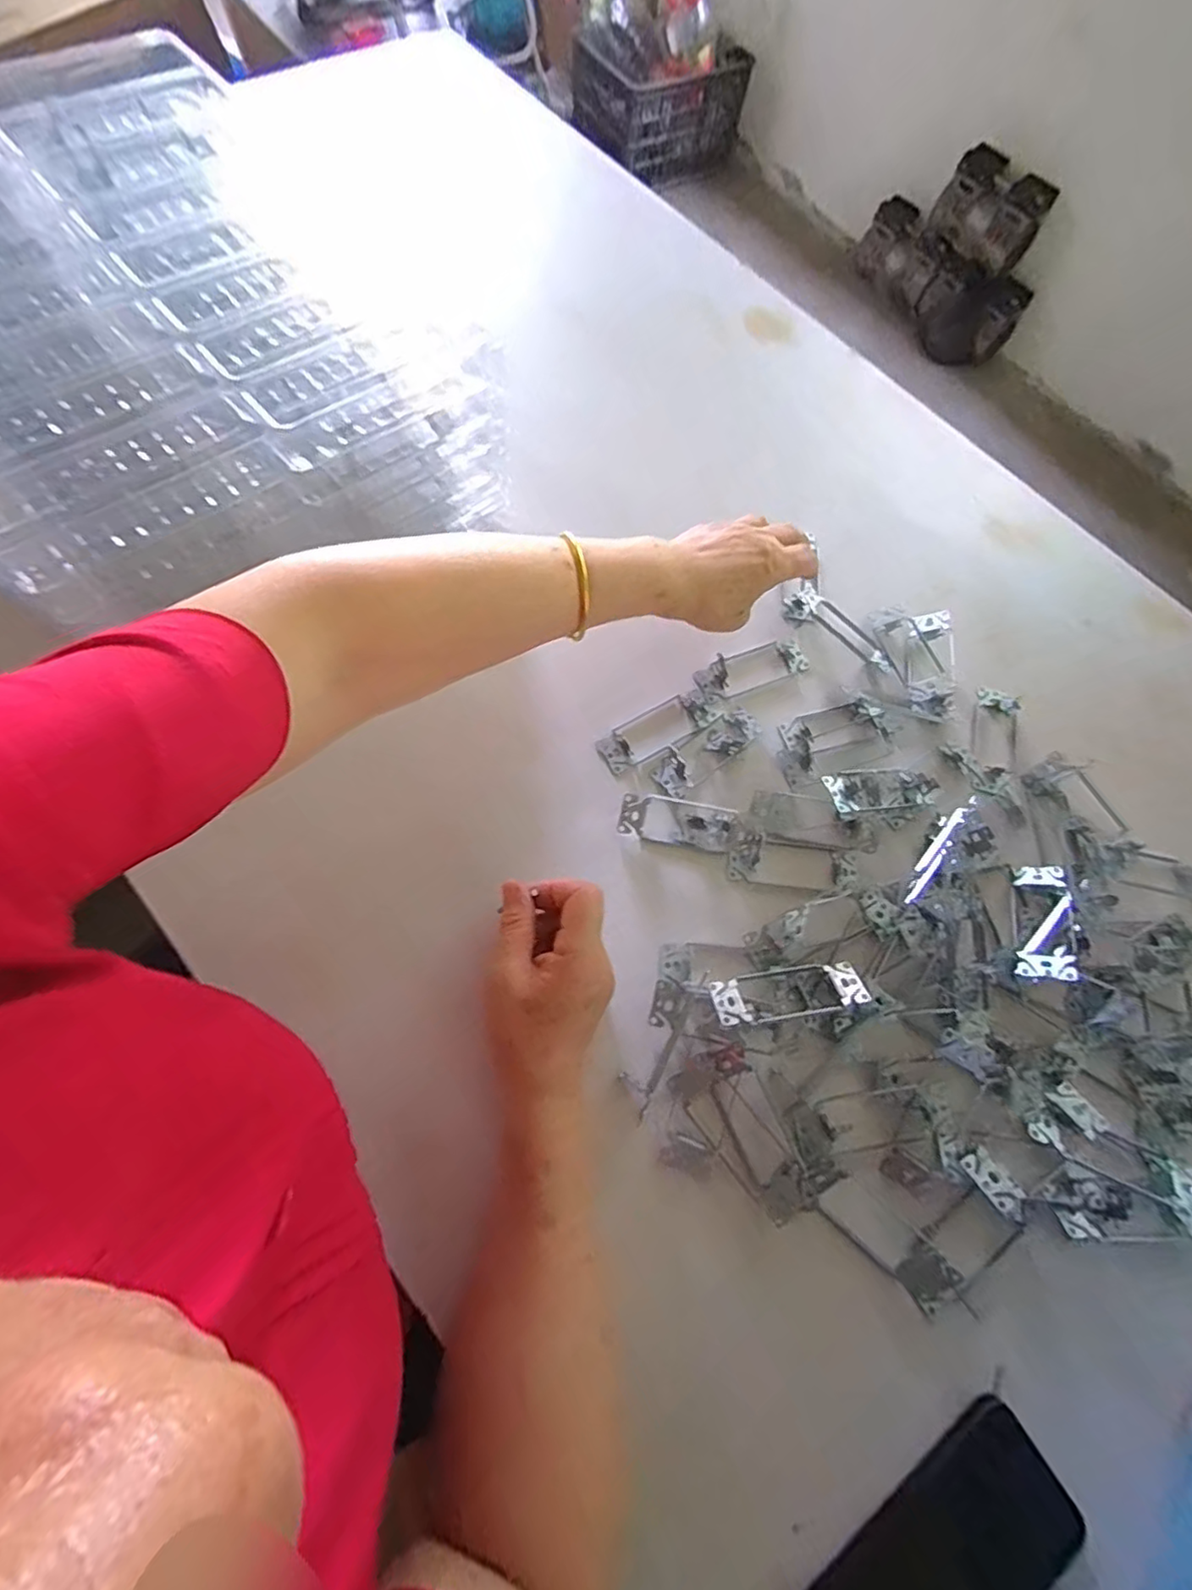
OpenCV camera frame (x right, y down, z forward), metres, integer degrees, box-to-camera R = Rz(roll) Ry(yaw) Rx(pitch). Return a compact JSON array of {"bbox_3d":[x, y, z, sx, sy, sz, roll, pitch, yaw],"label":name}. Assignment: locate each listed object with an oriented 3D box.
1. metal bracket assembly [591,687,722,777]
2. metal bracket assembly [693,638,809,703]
[{"bbox_3d":[0.053,-0.057,0.521,0.108,0.012,0.038,-30,76,-16],"label":"metal bracket assembly"},{"bbox_3d":[0.140,-0.116,0.549,0.107,0.014,0.038,-22,73,-13],"label":"metal bracket assembly"}]

